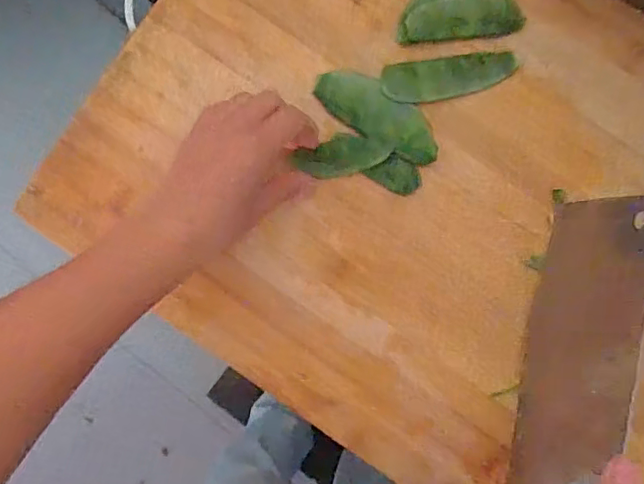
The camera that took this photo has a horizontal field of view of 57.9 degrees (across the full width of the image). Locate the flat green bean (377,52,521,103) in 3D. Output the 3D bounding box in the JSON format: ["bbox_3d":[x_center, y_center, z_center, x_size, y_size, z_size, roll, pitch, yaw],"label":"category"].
[{"bbox_3d":[0.087,-0.112,0.398,0.090,0.007,0.028,-8,86,1],"label":"flat green bean"}]

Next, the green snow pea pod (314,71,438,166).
[{"bbox_3d":[0.039,-0.088,0.399,0.093,0.004,0.034,34,88,4],"label":"green snow pea pod"}]

